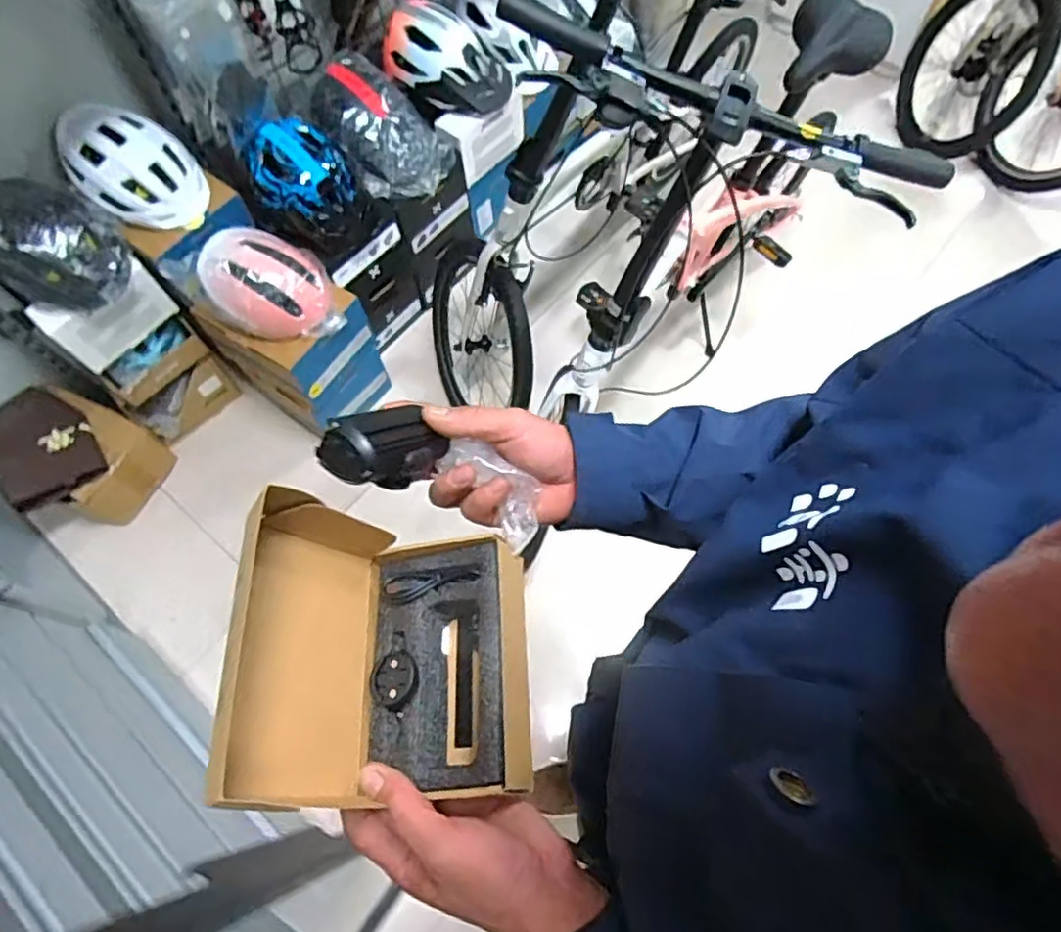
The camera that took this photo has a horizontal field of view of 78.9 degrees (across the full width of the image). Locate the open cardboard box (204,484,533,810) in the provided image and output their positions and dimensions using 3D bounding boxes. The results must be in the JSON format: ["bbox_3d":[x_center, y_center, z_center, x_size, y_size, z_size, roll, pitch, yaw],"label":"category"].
[{"bbox_3d":[-0.085,0.117,0.414,0.158,0.138,0.169,-4,66,0],"label":"open cardboard box"}]

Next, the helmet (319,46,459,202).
[{"bbox_3d":[-0.336,-0.803,1.523,0.262,0.207,0.276,-19,67,-6],"label":"helmet"}]

